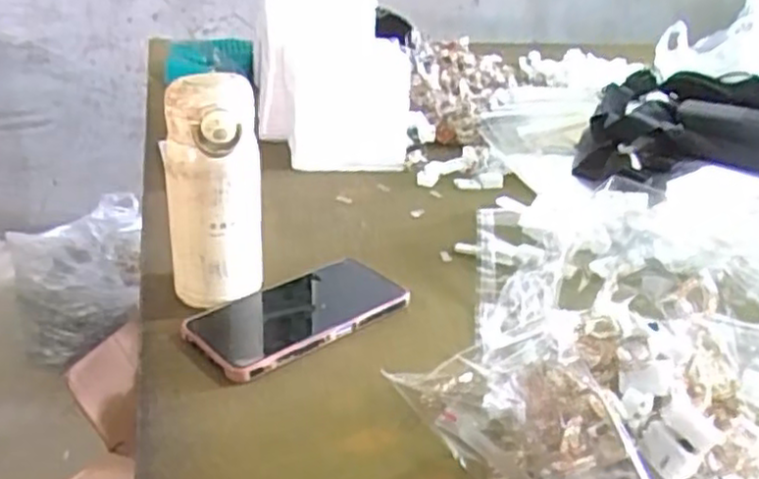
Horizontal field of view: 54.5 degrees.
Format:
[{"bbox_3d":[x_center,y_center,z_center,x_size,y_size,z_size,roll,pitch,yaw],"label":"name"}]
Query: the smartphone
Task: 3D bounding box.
[{"bbox_3d":[-0.063,0.056,0.563,0.162,0.017,0.084,-22,34,-36],"label":"smartphone"}]

